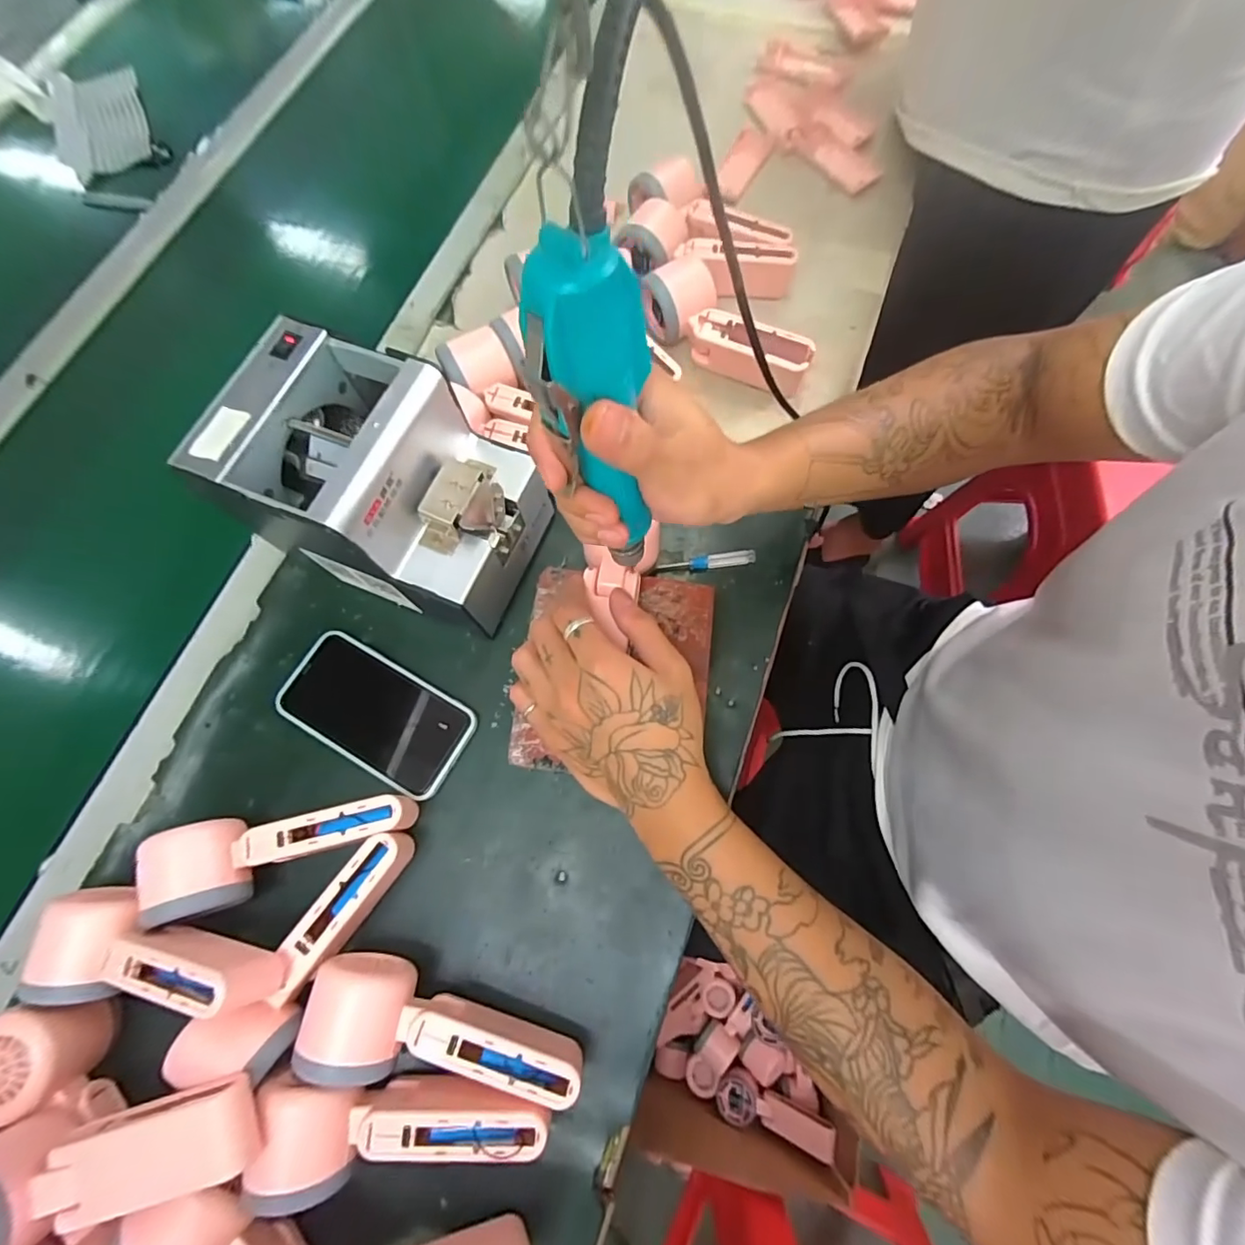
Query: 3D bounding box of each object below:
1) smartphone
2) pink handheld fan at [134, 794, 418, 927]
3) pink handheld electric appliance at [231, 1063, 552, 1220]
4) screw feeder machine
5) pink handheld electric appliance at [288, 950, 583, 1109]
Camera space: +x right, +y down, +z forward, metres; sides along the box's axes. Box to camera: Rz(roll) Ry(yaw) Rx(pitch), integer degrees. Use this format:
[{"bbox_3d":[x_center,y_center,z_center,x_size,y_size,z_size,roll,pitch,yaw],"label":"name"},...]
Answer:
[{"bbox_3d":[-0.185,0.067,0.408,0.142,0.013,0.073,28,75,11],"label":"smartphone"},{"bbox_3d":[-0.223,0.151,0.359,0.153,0.057,0.057,-12,72,-2],"label":"pink handheld fan"},{"bbox_3d":[-0.122,0.293,0.307,0.155,0.057,0.061,3,72,3],"label":"pink handheld electric appliance"},{"bbox_3d":[-0.159,-0.095,0.389,0.172,0.150,0.124,24,74,10],"label":"screw feeder machine"},{"bbox_3d":[-0.104,0.247,0.322,0.163,0.057,0.054,12,73,6],"label":"pink handheld electric appliance"}]

